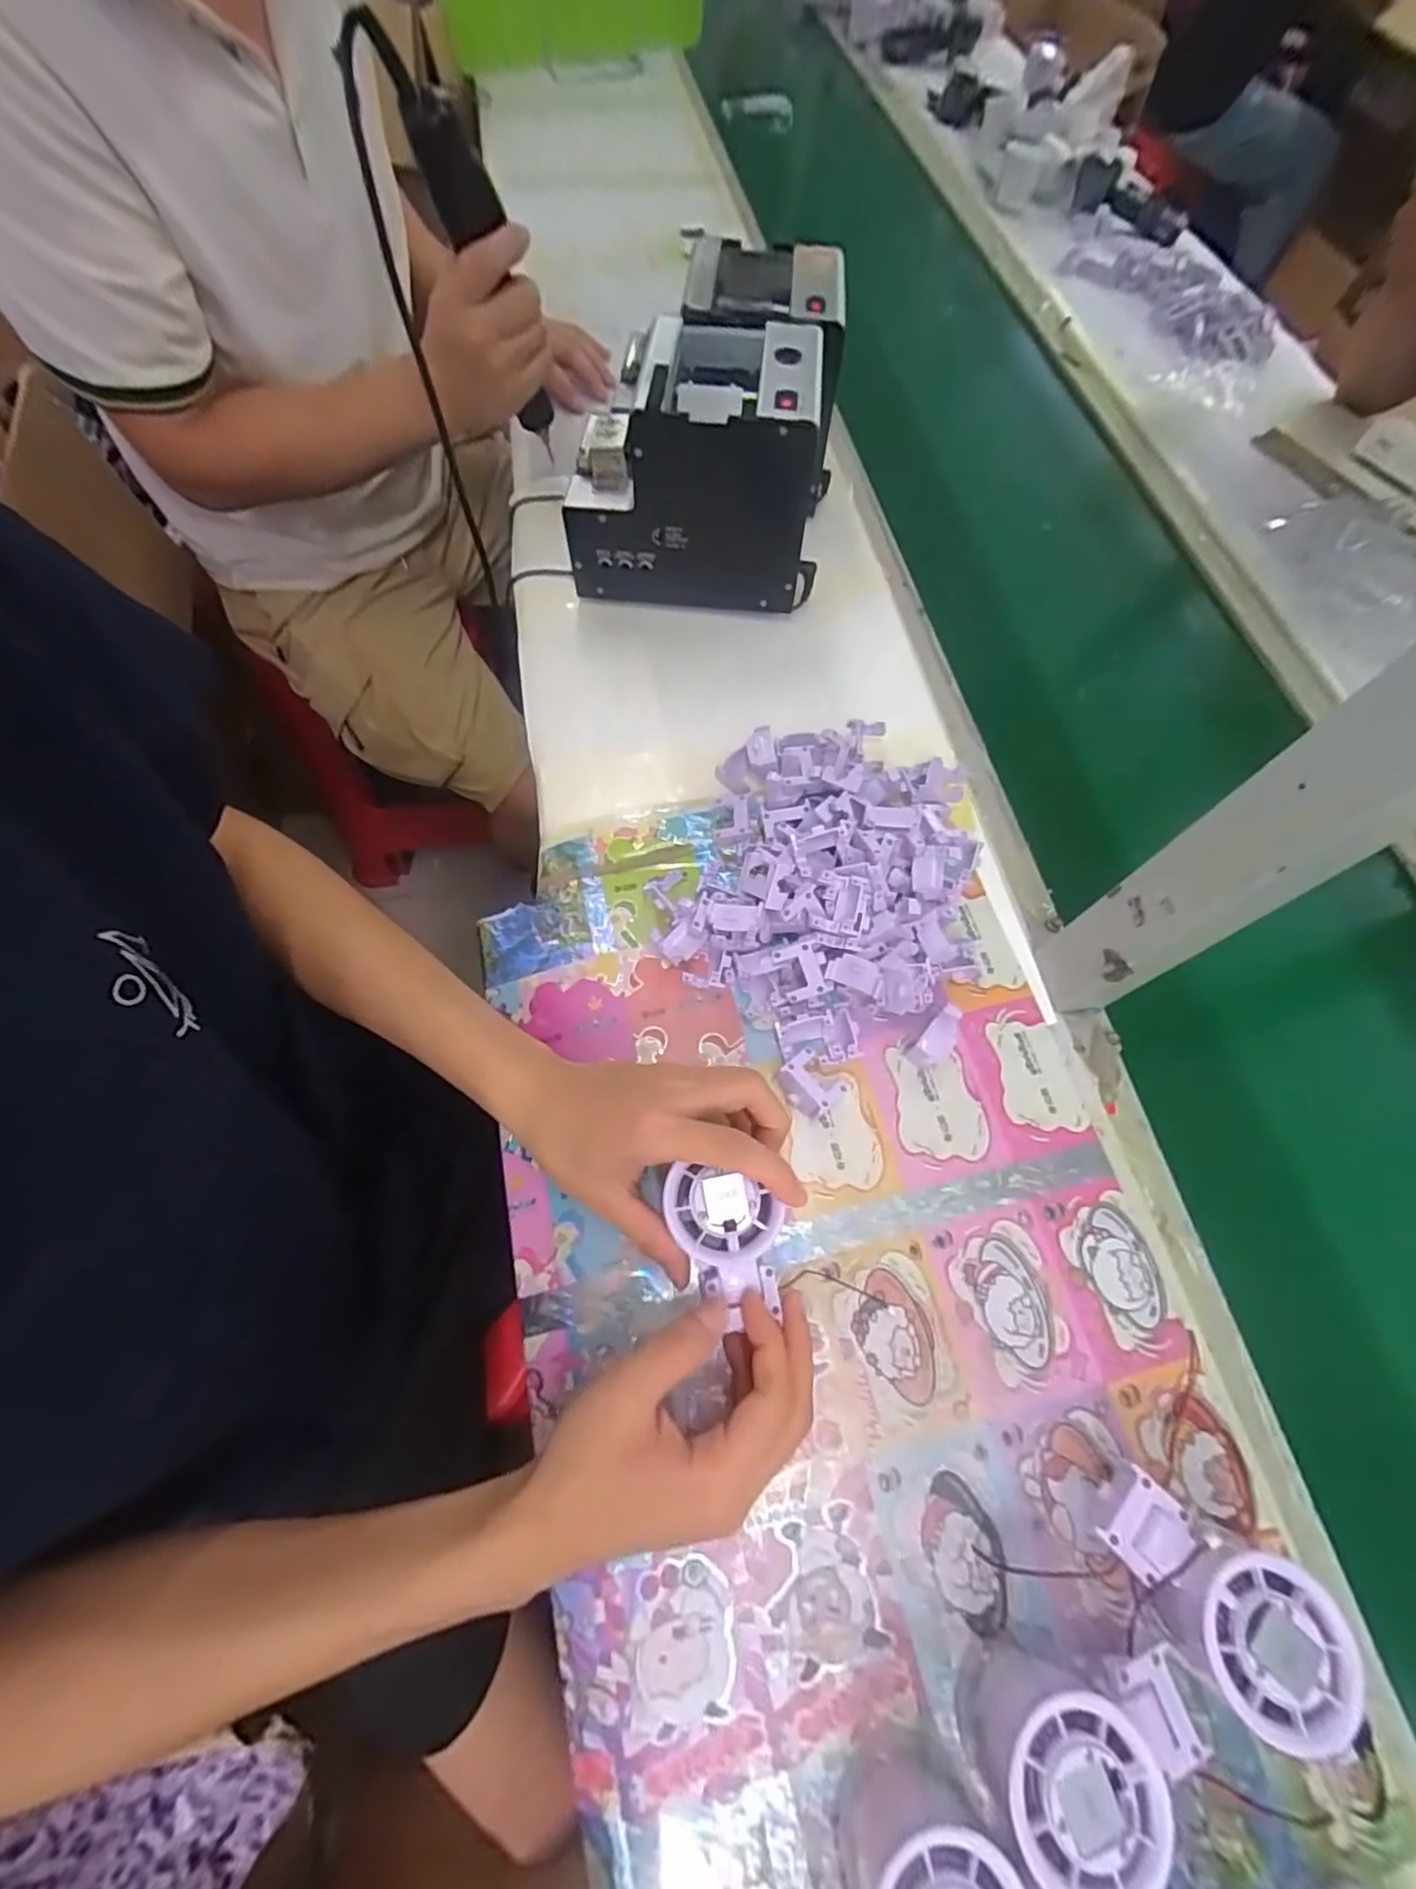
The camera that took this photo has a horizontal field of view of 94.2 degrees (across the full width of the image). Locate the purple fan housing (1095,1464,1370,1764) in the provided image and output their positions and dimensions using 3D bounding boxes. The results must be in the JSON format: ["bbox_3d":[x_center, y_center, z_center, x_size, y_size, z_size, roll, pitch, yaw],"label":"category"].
[{"bbox_3d":[0.215,0.281,0.285,0.088,0.056,0.054,38,70,13],"label":"purple fan housing"}]

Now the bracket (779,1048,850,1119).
[{"bbox_3d":[0.062,0.080,0.388,0.035,0.017,0.034,-34,72,-16],"label":"bracket"}]

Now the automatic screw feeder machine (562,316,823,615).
[{"bbox_3d":[-0.011,-0.377,0.526,0.198,0.147,0.142,1,66,-2],"label":"automatic screw feeder machine"}]

